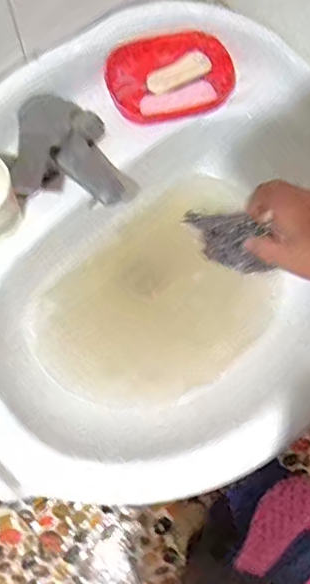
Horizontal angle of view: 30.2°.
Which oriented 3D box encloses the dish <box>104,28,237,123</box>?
[{"bbox_3d":[0.018,-0.249,0.663,0.144,0.024,0.098,-10,87,1],"label":"dish"}]

